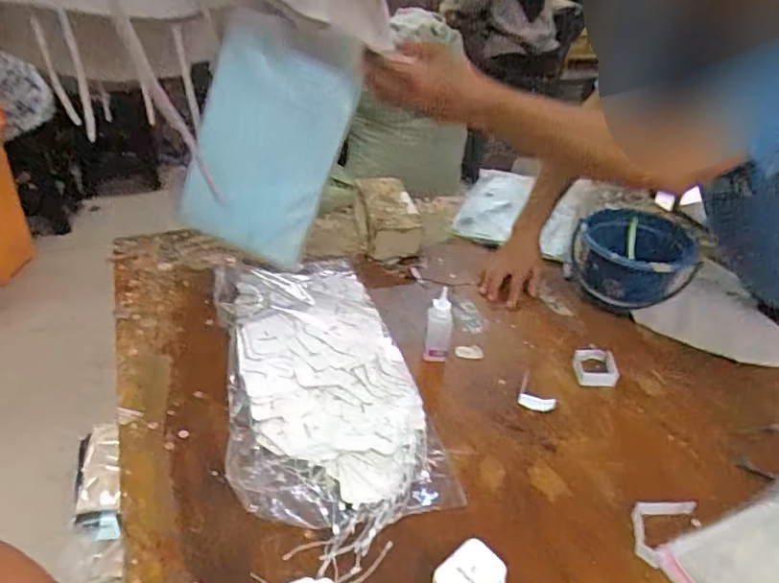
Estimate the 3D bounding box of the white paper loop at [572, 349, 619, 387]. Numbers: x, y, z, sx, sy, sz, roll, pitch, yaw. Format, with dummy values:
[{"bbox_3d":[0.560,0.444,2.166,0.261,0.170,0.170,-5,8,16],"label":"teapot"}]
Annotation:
[{"bbox_3d":[0.328,0.120,0.893,0.068,0.016,0.072,6,37,2],"label":"white paper loop"}]

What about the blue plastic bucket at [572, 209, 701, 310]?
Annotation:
[{"bbox_3d":[0.431,-0.043,1.023,0.200,0.146,0.158,17,39,17],"label":"blue plastic bucket"}]

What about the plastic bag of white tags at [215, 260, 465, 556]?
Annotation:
[{"bbox_3d":[-0.110,0.105,0.842,0.271,0.066,0.553,-8,39,-15],"label":"plastic bag of white tags"}]

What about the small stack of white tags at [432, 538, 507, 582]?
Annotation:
[{"bbox_3d":[0.087,0.312,0.607,0.075,0.025,0.058,-26,46,-34],"label":"small stack of white tags"}]

